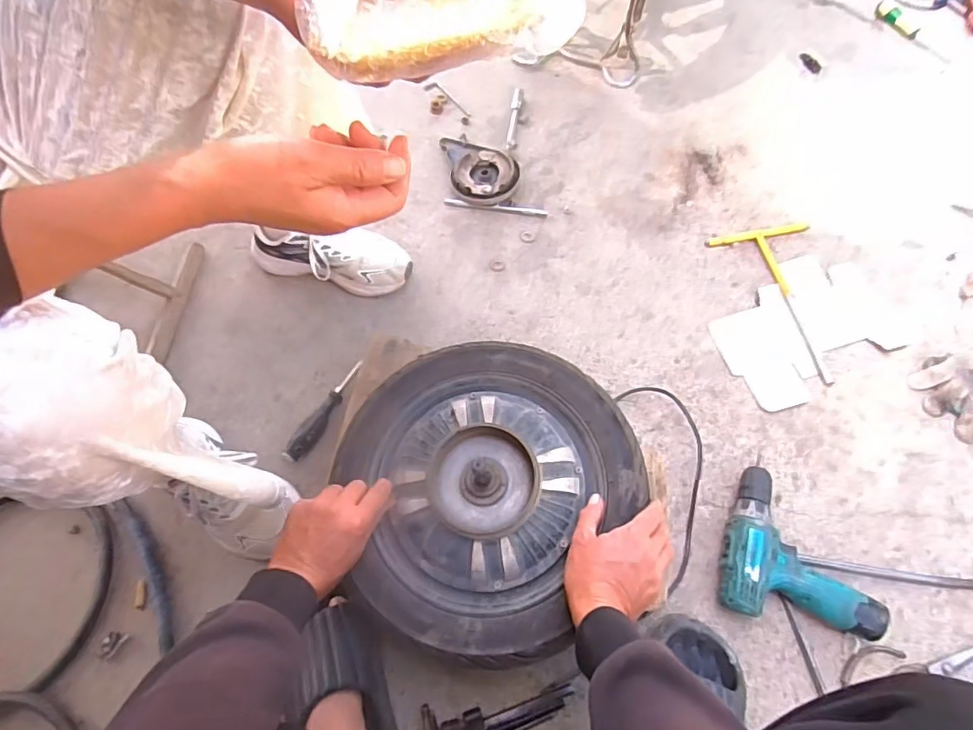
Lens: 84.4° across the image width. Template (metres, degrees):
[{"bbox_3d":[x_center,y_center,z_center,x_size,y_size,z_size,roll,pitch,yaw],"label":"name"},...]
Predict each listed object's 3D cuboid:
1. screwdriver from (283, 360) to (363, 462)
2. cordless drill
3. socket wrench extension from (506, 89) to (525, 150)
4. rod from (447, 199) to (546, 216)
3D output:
[{"bbox_3d":[-0.234,0.067,0.788,0.034,0.025,0.167,31,73,12],"label":"screwdriver"},{"bbox_3d":[0.394,0.234,0.685,0.182,0.052,0.179,10,70,5],"label":"cordless drill"},{"bbox_3d":[0.053,-0.471,1.027,0.022,0.013,0.164,6,68,5],"label":"socket wrench extension"},{"bbox_3d":[0.016,-0.279,0.945,0.181,0.009,0.013,6,68,6],"label":"rod"}]

